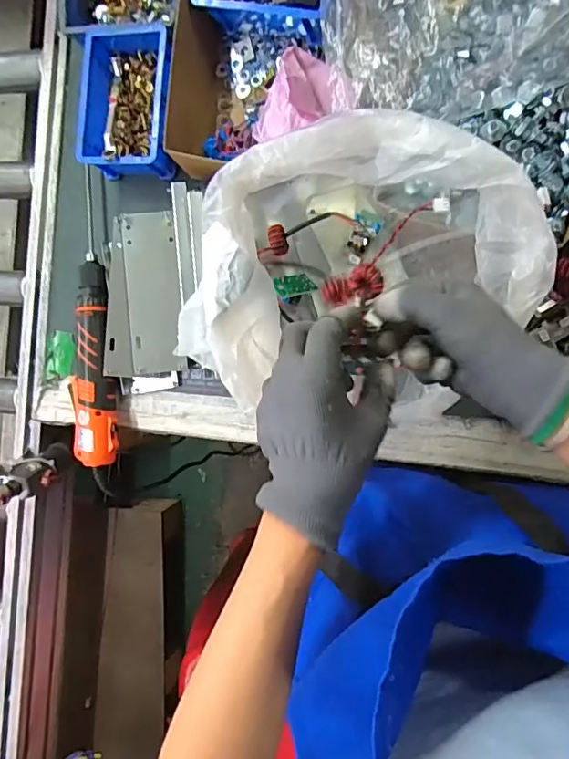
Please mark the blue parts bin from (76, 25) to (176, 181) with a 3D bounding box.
[{"bbox_3d":[-0.172,-0.314,0.574,0.112,0.061,0.162,4,93,8],"label":"blue parts bin"}]

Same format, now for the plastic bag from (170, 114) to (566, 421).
[{"bbox_3d":[0.069,-0.086,0.439,0.261,0.135,0.219,11,94,7],"label":"plastic bag"}]

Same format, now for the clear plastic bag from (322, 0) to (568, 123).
[{"bbox_3d":[0.167,-0.308,0.434,0.258,0.064,0.133,-9,91,8],"label":"clear plastic bag"}]

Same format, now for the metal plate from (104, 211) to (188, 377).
[{"bbox_3d":[-0.162,-0.096,0.581,0.084,0.018,0.179,-4,91,-15],"label":"metal plate"}]

